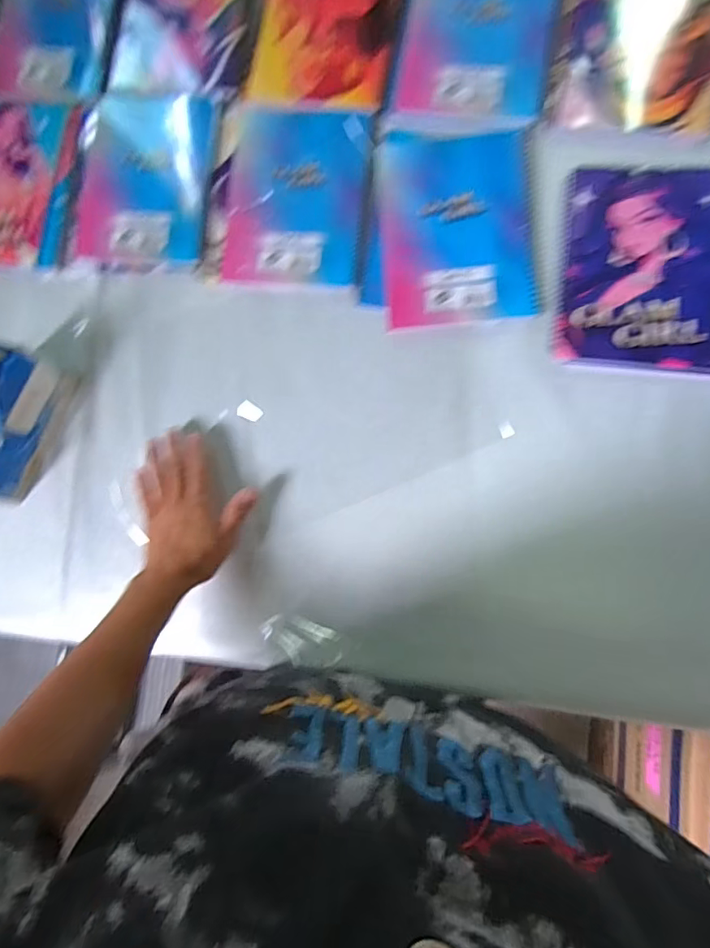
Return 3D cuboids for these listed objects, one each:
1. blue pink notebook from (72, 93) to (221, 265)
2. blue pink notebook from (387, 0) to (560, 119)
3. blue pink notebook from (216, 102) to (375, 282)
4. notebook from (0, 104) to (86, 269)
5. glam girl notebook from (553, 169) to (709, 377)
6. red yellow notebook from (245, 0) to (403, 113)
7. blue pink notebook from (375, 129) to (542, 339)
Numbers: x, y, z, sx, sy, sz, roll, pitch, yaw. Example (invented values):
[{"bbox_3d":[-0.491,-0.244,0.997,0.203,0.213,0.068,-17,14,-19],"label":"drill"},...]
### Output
[{"bbox_3d":[-0.234,-0.328,0.548,0.152,0.009,0.187,7,86,8],"label":"blue pink notebook"},{"bbox_3d":[0.127,-0.464,0.516,0.155,0.005,0.184,9,86,8],"label":"blue pink notebook"},{"bbox_3d":[-0.061,-0.296,0.527,0.151,0.008,0.194,6,86,8],"label":"blue pink notebook"},{"bbox_3d":[-0.405,-0.335,0.574,0.170,0.009,0.192,8,86,8],"label":"notebook"},{"bbox_3d":[0.281,-0.195,0.471,0.159,0.010,0.193,7,86,8],"label":"glam girl notebook"},{"bbox_3d":[-0.029,-0.492,0.541,0.151,0.006,0.198,11,87,8],"label":"red yellow notebook"},{"bbox_3d":[0.100,-0.249,0.499,0.146,0.009,0.201,-3,85,7],"label":"blue pink notebook"}]

